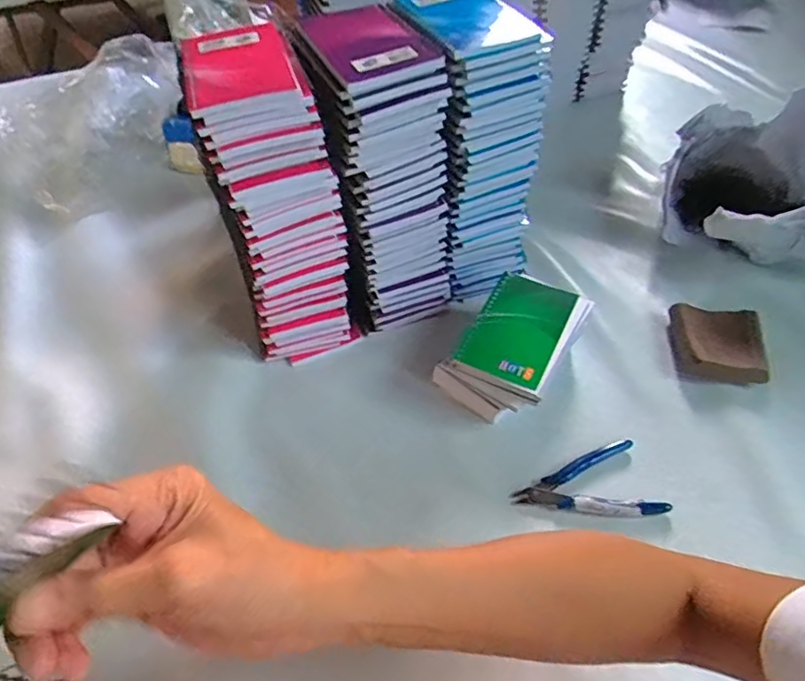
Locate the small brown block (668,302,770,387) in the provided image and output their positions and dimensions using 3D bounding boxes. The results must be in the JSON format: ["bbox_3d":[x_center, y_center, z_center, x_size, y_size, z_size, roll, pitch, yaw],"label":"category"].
[{"bbox_3d":[0.321,0.003,0.589,0.082,0.029,0.085,8,50,9],"label":"small brown block"}]

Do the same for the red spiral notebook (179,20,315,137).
[{"bbox_3d":[-0.128,-0.210,0.454,0.085,0.016,0.116,-17,56,-11],"label":"red spiral notebook"}]

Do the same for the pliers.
[{"bbox_3d":[0.157,0.130,0.501,0.120,0.012,0.071,-12,50,-8],"label":"pliers"}]

